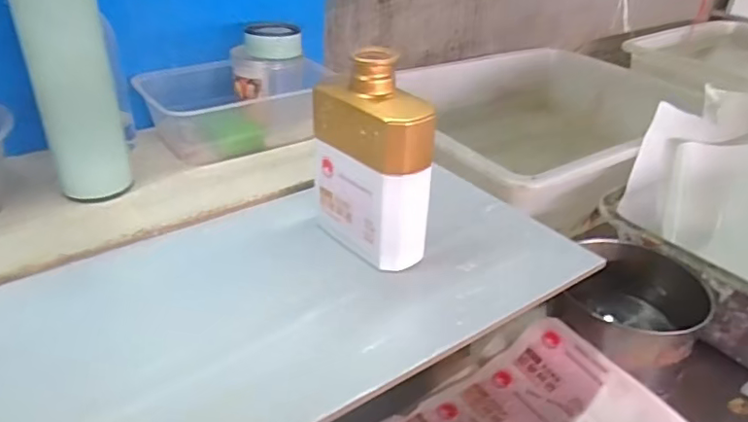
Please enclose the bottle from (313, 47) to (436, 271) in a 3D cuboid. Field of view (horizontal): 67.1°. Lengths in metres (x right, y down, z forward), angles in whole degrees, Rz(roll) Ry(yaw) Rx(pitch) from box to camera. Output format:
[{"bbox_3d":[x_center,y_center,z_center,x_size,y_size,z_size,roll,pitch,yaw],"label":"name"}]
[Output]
[{"bbox_3d":[-0.004,-0.039,0.459,0.043,0.156,0.110,-23,43,-37],"label":"bottle"}]

